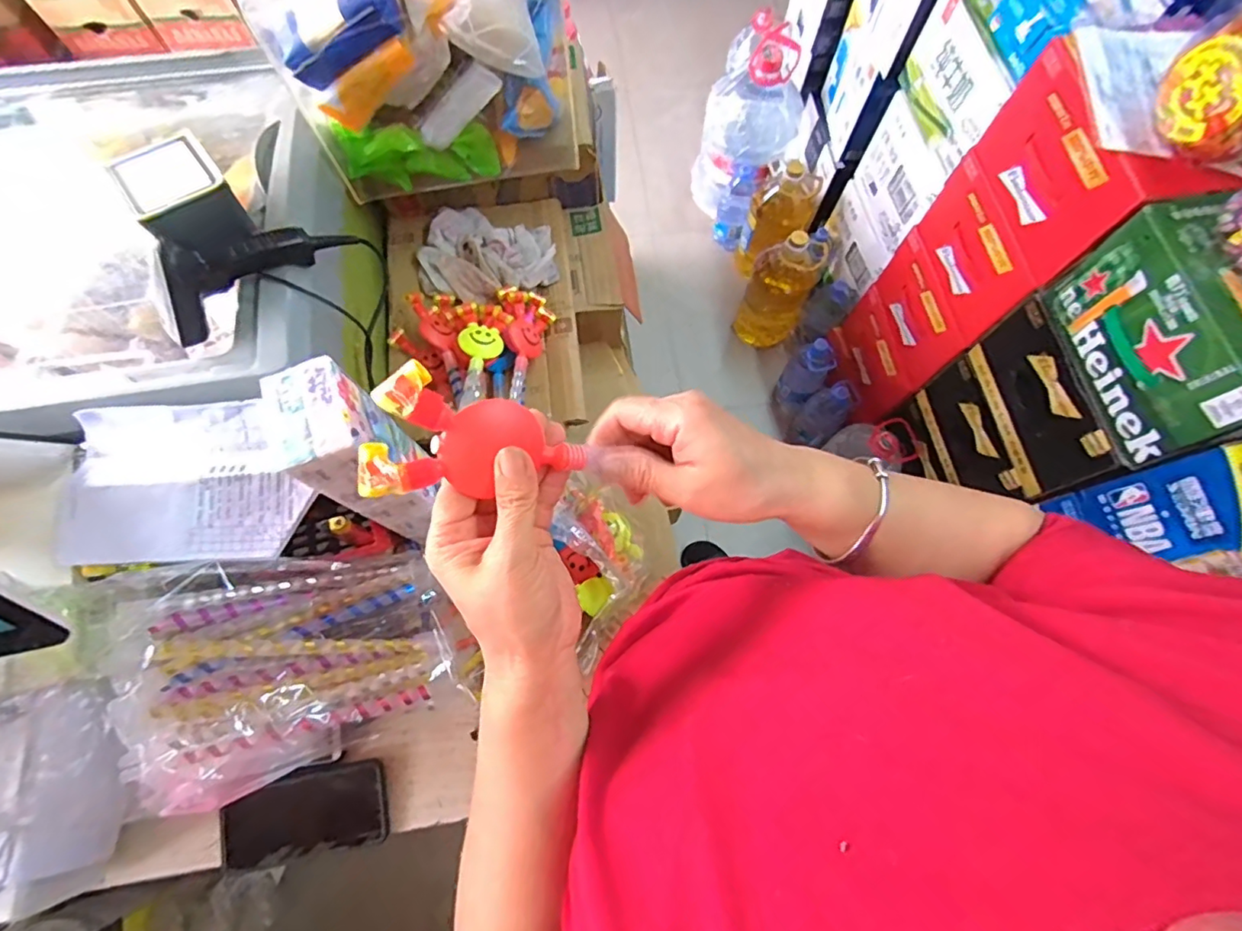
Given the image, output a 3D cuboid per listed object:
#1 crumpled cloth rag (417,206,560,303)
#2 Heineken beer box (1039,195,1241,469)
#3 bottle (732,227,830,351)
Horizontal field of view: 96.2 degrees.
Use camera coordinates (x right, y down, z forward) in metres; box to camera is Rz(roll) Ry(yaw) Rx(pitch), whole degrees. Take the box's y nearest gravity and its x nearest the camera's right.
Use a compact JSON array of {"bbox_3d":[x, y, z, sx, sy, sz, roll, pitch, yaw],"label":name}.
[{"bbox_3d":[-0.191,-0.307,0.807,0.198,0.064,0.162,16,71,4],"label":"crumpled cloth rag"},{"bbox_3d":[0.715,-0.167,0.679,0.202,0.173,0.269,-9,72,-5],"label":"Heineken beer box"},{"bbox_3d":[0.401,-0.447,1.424,0.155,0.324,0.123,26,72,7],"label":"bottle"}]

